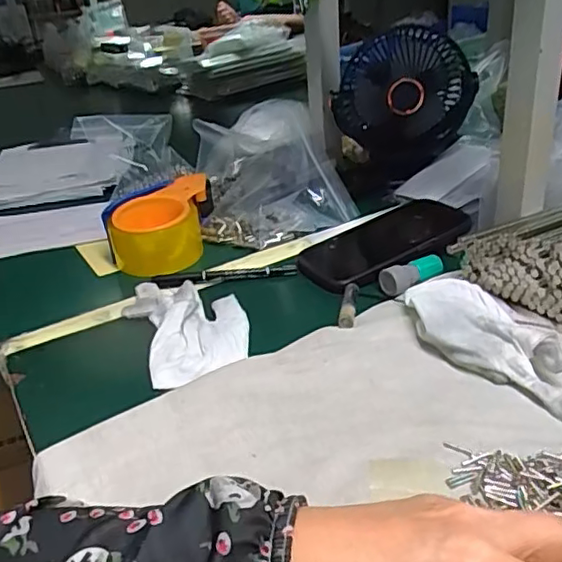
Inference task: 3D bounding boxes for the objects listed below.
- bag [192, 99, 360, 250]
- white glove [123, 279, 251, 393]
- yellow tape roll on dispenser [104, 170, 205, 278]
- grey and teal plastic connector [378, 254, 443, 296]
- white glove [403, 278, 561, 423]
[{"bbox_3d":[-0.012,-0.137,0.704,0.171,0.093,0.209,-7,30,-2],"label":"bag"},{"bbox_3d":[-0.077,0.034,0.497,0.091,0.014,0.145,-17,32,-19],"label":"white glove"},{"bbox_3d":[-0.133,-0.058,0.653,0.093,0.079,0.102,-1,30,8],"label":"yellow tape roll on dispenser"},{"bbox_3d":[0.119,-0.008,0.535,0.060,0.021,0.025,-22,34,-26],"label":"grey and teal plastic connector"},{"bbox_3d":[0.149,0.045,0.429,0.072,0.028,0.163,-10,30,-6],"label":"white glove"}]

